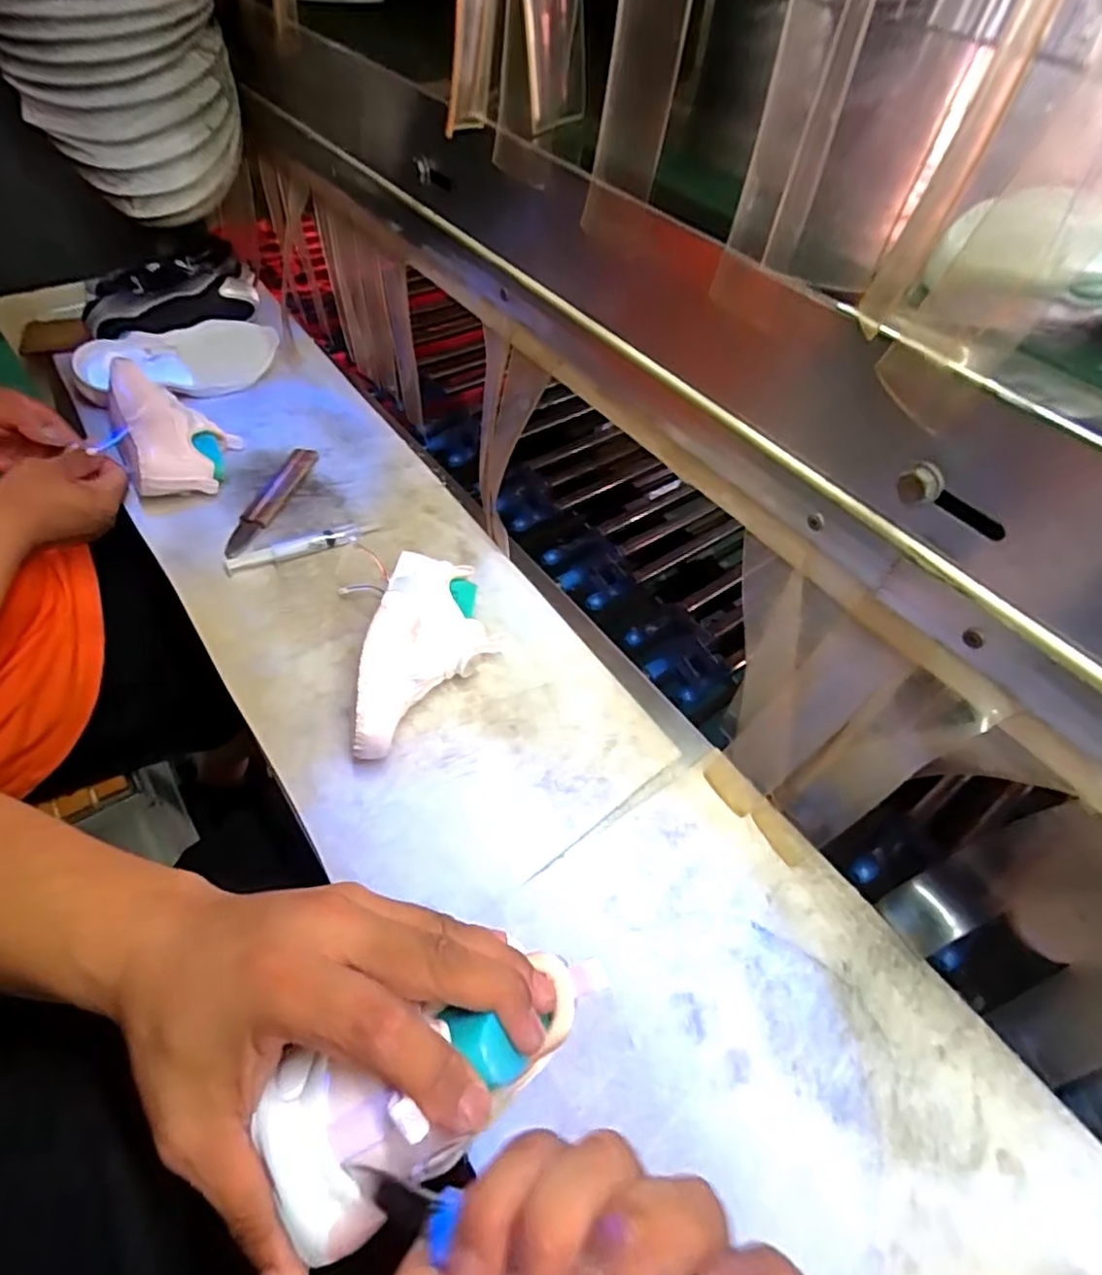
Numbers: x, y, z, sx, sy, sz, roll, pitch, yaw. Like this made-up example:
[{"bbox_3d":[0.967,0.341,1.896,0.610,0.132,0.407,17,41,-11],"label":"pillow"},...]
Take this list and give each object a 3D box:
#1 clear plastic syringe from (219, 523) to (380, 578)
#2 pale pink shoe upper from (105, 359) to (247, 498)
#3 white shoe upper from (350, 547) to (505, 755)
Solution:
[{"bbox_3d":[-0.238,-0.087,0.618,0.143,0.013,0.021,-19,55,-19],"label":"clear plastic syringe"},{"bbox_3d":[-0.387,-0.217,0.671,0.098,0.077,0.164,-17,55,-18],"label":"pale pink shoe upper"},{"bbox_3d":[-0.093,0.011,0.513,0.089,0.074,0.188,8,51,1],"label":"white shoe upper"}]

